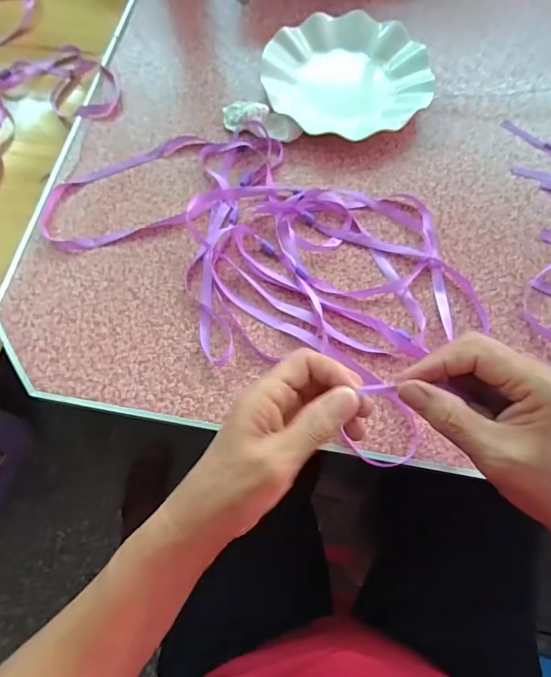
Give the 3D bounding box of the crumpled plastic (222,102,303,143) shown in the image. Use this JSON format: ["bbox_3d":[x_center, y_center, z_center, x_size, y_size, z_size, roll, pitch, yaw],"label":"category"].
[{"bbox_3d":[-0.016,-0.237,0.469,0.089,0.022,0.034,20,70,10],"label":"crumpled plastic"}]

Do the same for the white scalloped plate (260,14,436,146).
[{"bbox_3d":[0.082,-0.300,0.494,0.181,0.031,0.181,-1,68,1],"label":"white scalloped plate"}]

